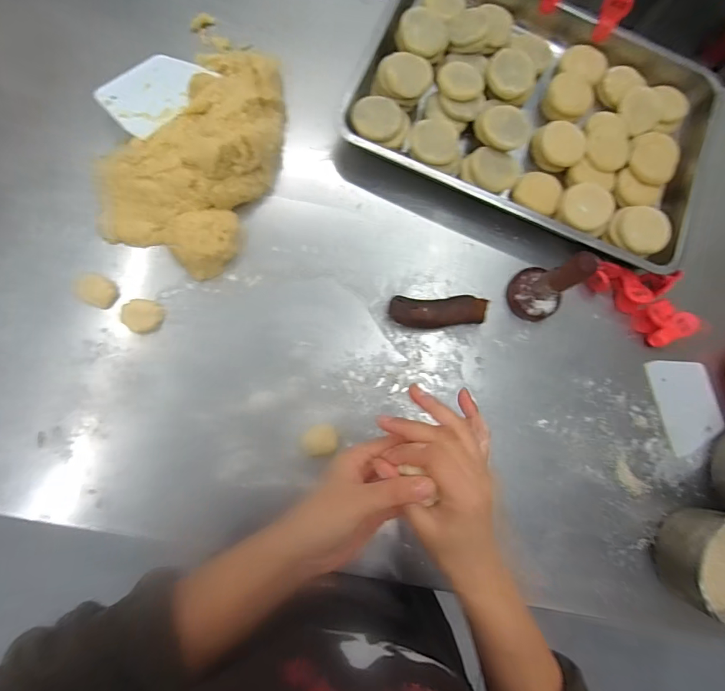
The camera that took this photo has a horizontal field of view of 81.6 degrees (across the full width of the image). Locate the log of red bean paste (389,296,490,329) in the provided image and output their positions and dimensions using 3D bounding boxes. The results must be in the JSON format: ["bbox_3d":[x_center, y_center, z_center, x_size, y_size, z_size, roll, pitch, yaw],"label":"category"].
[{"bbox_3d":[0.098,-0.042,0.533,0.125,0.030,0.038,-3,82,-5],"label":"log of red bean paste"}]

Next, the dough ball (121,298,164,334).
[{"bbox_3d":[-0.258,-0.035,0.496,0.038,0.022,0.039,1,81,-5],"label":"dough ball"}]

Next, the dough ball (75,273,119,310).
[{"bbox_3d":[-0.314,-0.065,0.500,0.038,0.027,0.035,1,81,-5],"label":"dough ball"}]

